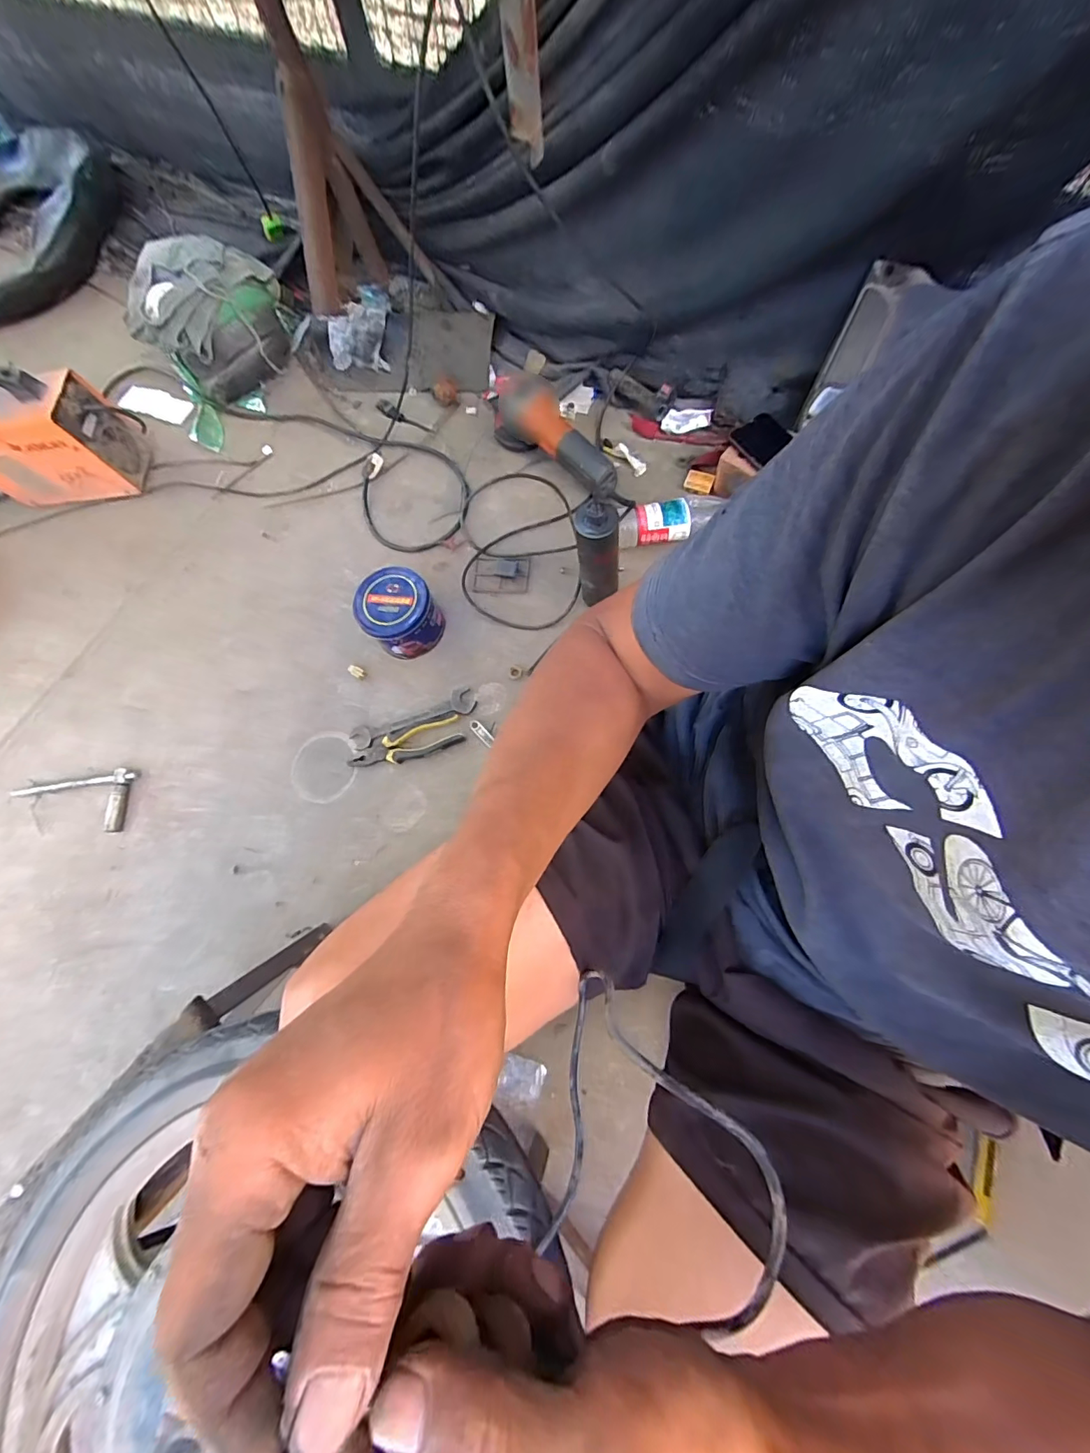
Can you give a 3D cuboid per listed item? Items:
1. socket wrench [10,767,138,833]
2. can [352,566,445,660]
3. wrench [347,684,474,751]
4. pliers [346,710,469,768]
[{"bbox_3d":[-0.824,0.121,0.835,0.222,0.023,0.104,2,74,7],"label":"socket wrench"},{"bbox_3d":[-0.245,-0.190,0.814,0.122,0.085,0.128,-2,73,6],"label":"can"},{"bbox_3d":[-0.224,-0.016,0.823,0.213,0.013,0.049,-20,72,1],"label":"wrench"},{"bbox_3d":[-0.231,0.029,0.809,0.190,0.021,0.061,-19,72,1],"label":"pliers"}]

